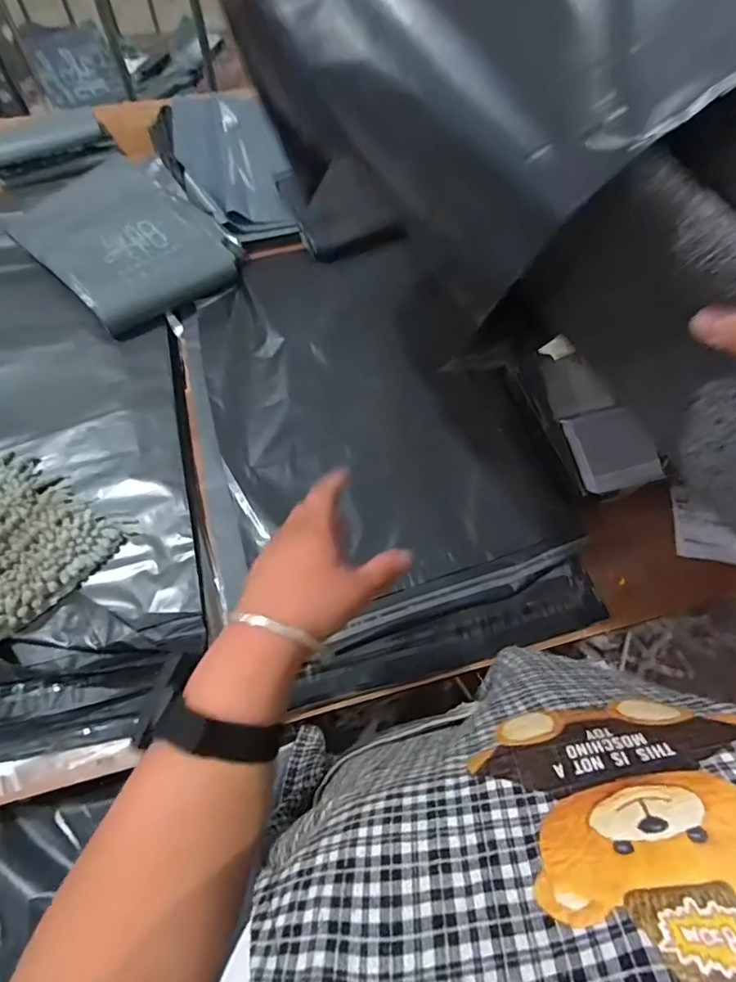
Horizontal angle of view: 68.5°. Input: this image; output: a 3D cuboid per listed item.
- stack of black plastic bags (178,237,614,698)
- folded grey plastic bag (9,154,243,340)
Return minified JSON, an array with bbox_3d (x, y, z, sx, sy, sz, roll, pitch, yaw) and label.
[{"bbox_3d":[-0.005,-0.097,0.734,0.445,0.065,0.659,-13,65,-8],"label":"stack of black plastic bags"},{"bbox_3d":[-0.377,-0.398,0.841,0.319,0.055,0.256,40,69,16],"label":"folded grey plastic bag"}]

